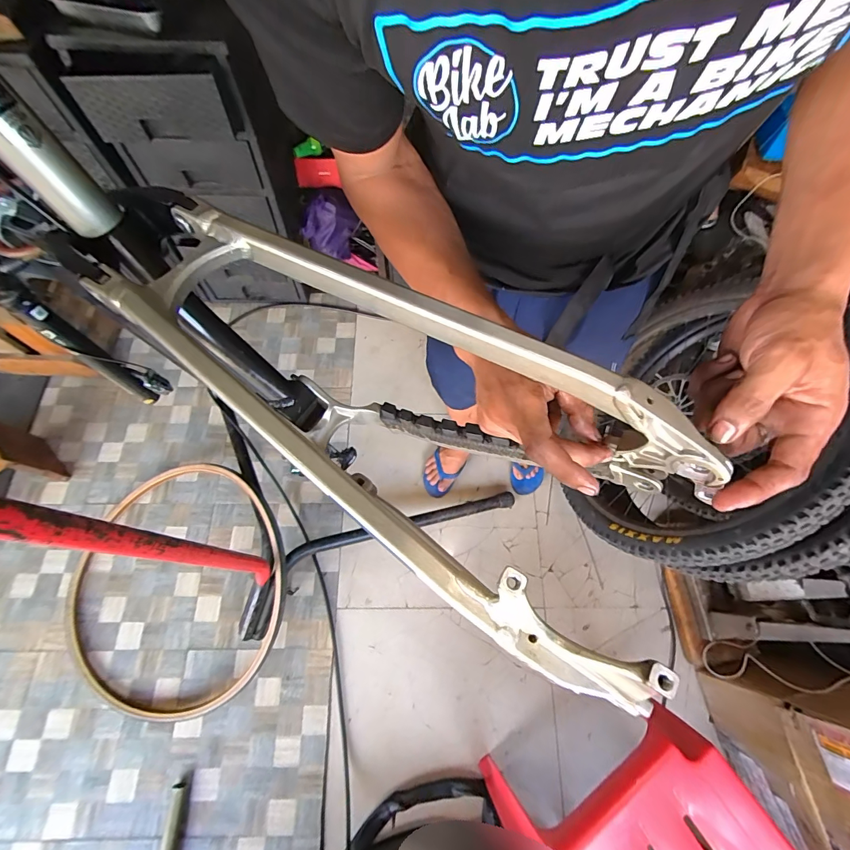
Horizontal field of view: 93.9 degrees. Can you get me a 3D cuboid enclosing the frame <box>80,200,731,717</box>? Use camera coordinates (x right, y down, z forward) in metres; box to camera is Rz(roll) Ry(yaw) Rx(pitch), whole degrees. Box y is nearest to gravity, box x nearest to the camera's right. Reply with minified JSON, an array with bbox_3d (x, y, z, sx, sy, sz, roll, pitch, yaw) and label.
[{"bbox_3d":[-0.023,-0.008,0.336,0.420,0.215,0.176,36,72,12],"label":"frame"}]

